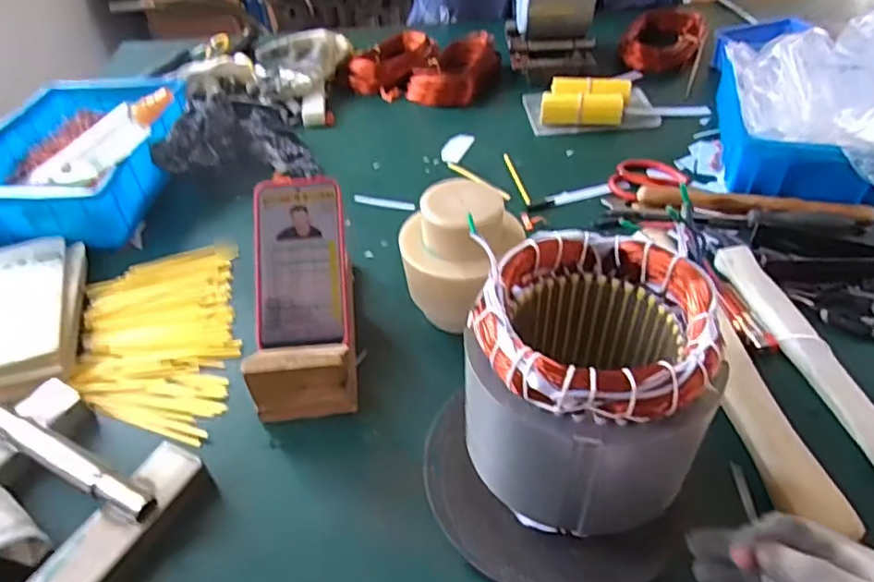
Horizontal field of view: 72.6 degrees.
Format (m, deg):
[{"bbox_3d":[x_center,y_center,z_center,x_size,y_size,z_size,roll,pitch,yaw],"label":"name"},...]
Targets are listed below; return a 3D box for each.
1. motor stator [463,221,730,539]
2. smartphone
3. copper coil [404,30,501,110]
[{"bbox_3d":[0.098,0.053,0.386,0.143,0.139,0.145,7,43,11],"label":"motor stator"},{"bbox_3d":[-0.127,-0.029,0.554,0.082,0.010,0.158,-3,79,-6],"label":"smartphone"},{"bbox_3d":[0.030,-0.365,0.968,0.107,0.058,0.155,18,47,22],"label":"copper coil"}]

